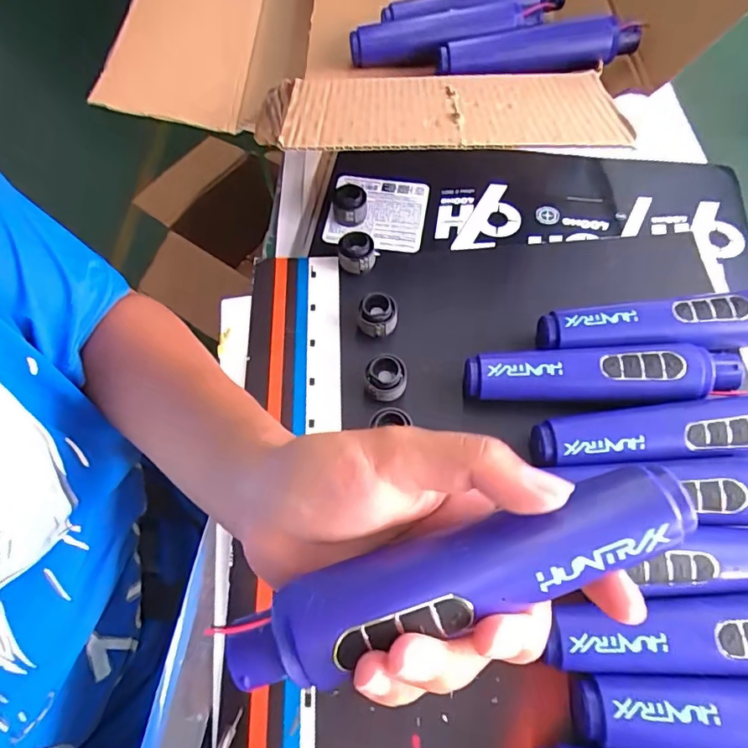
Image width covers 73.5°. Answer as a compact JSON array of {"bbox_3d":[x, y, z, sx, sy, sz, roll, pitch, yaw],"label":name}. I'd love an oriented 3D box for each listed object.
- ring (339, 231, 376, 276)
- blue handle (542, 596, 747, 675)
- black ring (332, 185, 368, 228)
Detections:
[{"bbox_3d":[-0.014,-0.096,0.407,0.029,0.026,0.029,-1,63,2],"label":"ring"},{"bbox_3d":[0.178,0.139,0.267,0.168,0.040,0.036,0,63,2],"label":"blue handle"},{"bbox_3d":[-0.020,-0.143,0.431,0.028,0.028,0.026,-1,63,2],"label":"black ring"}]

